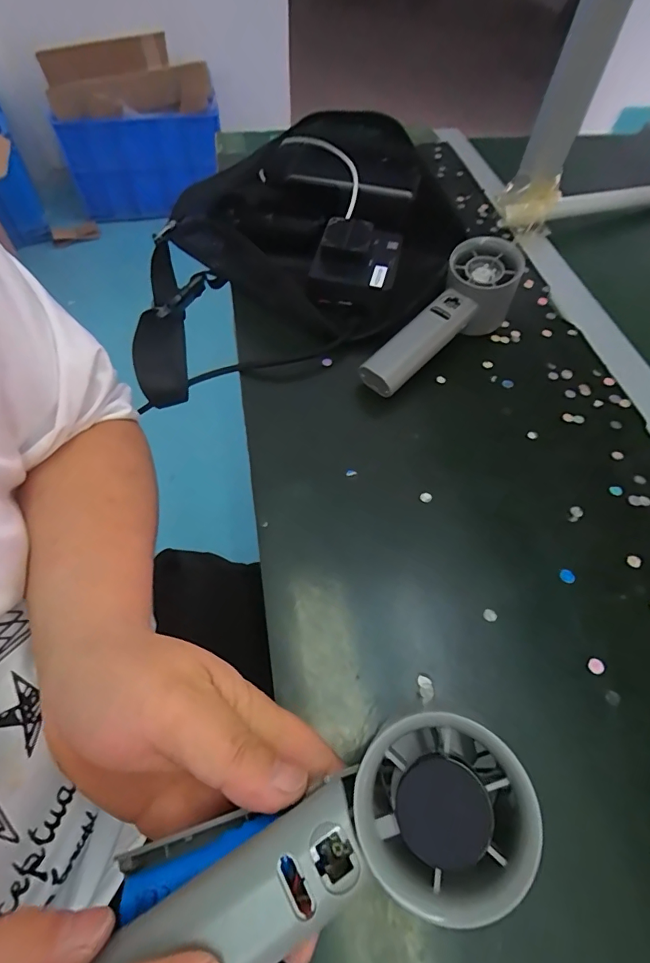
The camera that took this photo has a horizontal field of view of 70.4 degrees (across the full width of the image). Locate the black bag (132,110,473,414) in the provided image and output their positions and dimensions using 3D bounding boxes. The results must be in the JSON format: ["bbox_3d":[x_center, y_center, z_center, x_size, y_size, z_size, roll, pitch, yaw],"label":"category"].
[{"bbox_3d":[-0.027,-0.205,0.414,0.252,0.133,0.240,4,57,0],"label":"black bag"}]

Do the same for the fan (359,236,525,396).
[{"bbox_3d":[0.094,-0.123,0.363,0.055,0.059,0.154,39,74,21],"label":"fan"}]

